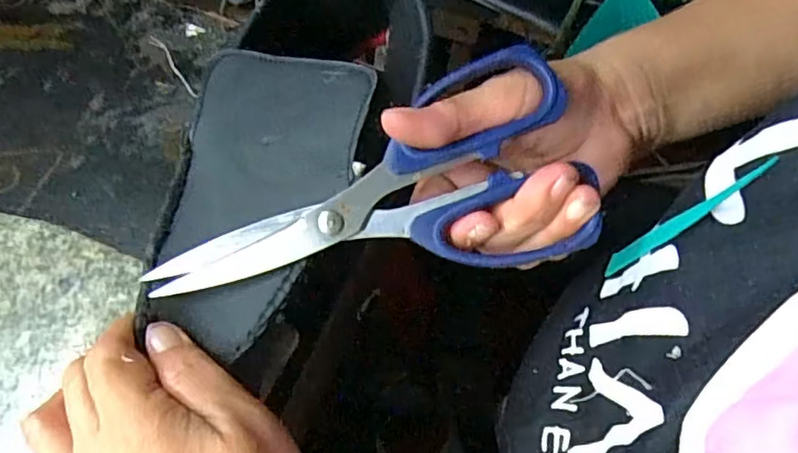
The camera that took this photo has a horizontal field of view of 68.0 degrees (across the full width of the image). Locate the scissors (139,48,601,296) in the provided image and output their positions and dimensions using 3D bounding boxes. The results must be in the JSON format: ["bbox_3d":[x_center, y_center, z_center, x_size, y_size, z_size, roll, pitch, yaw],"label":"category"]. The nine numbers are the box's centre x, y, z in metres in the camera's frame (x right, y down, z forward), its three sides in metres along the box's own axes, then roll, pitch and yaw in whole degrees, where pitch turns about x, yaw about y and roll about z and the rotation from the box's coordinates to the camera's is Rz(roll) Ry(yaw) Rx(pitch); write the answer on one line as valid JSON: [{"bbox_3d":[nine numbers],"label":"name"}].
[{"bbox_3d":[-0.017,-0.005,0.246,0.176,0.007,0.083,-20,85,4],"label":"scissors"}]

